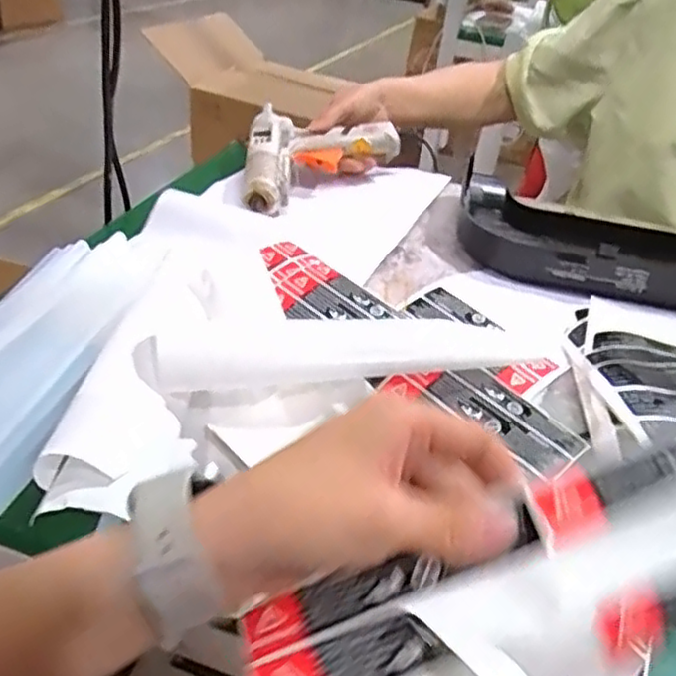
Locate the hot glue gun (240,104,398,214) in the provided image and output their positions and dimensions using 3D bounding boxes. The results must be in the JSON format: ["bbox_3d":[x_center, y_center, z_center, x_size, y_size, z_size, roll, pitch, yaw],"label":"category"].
[{"bbox_3d":[-0.017,-0.177,0.719,0.162,0.045,0.159,6,35,-3],"label":"hot glue gun"}]

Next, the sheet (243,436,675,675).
[{"bbox_3d":[0.082,0.089,0.252,0.235,0.014,0.066,-24,63,-2],"label":"sheet"}]

